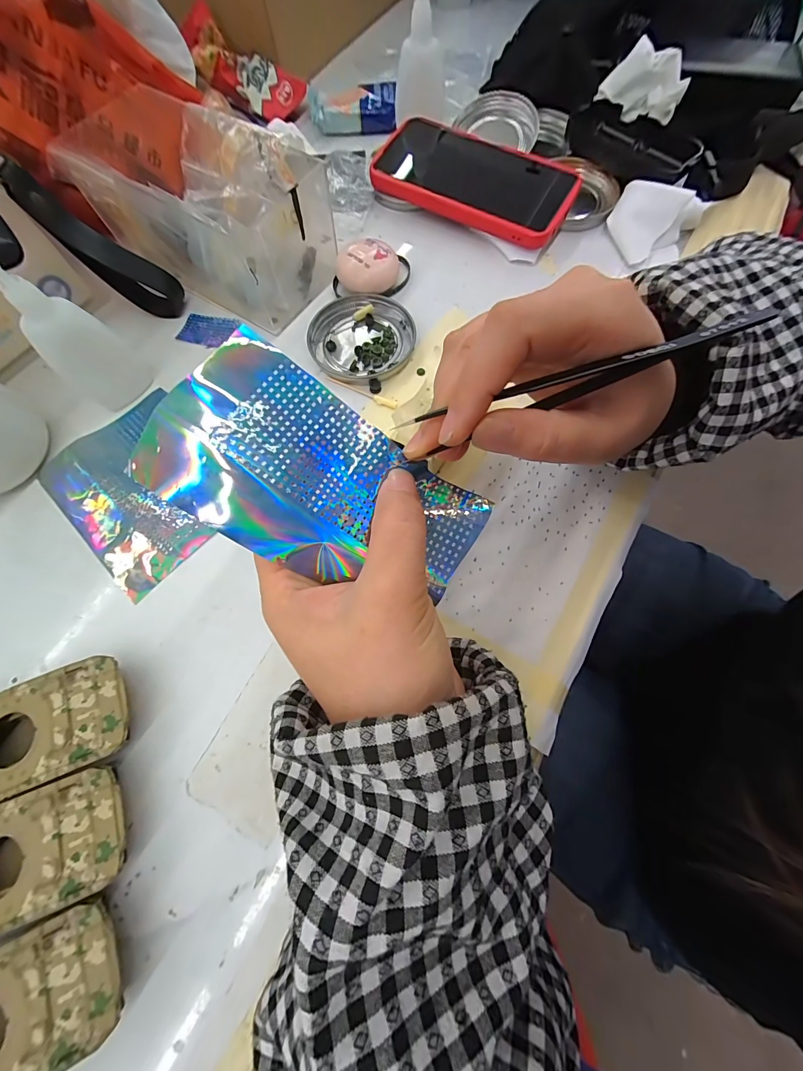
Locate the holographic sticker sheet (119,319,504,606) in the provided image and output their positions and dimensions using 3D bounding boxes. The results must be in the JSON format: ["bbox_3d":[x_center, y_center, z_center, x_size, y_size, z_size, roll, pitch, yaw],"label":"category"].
[{"bbox_3d":[-0.027,-0.018,0.141,0.122,0.011,0.069,33,72,-13],"label":"holographic sticker sheet"}]

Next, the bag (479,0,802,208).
[{"bbox_3d":[0.254,-0.424,0.314,0.316,0.078,0.246,33,76,12],"label":"bag"}]

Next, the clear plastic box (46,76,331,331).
[{"bbox_3d":[-0.142,-0.250,0.273,0.176,0.069,0.108,33,76,12],"label":"clear plastic box"}]

